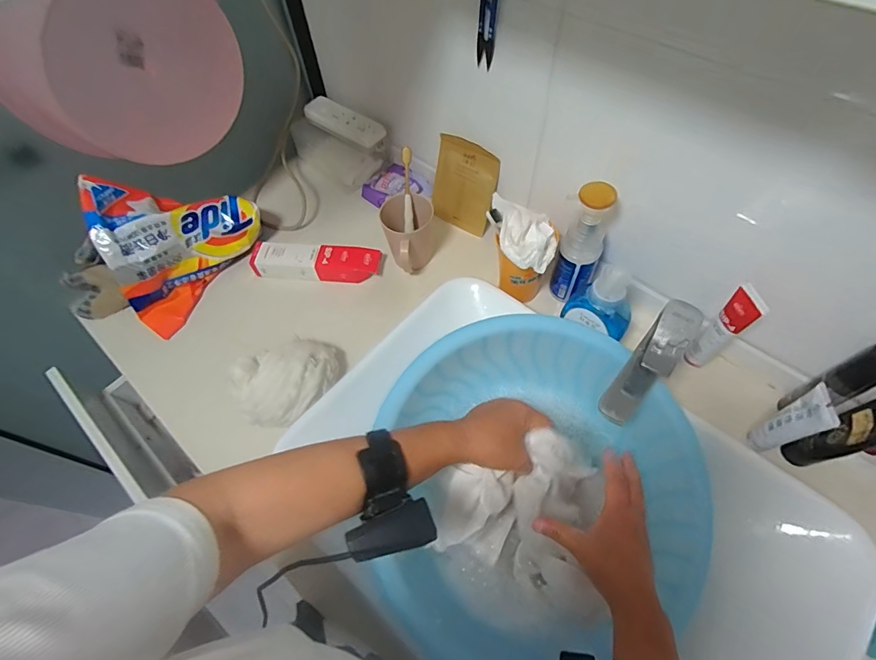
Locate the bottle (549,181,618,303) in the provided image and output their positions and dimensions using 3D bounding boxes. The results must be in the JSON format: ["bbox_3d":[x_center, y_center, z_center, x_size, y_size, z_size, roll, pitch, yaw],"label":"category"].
[{"bbox_3d":[0.199,-0.116,0.603,0.059,0.193,0.048,24,63,16],"label":"bottle"}]

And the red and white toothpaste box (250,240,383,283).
[{"bbox_3d":[-0.209,-0.112,0.734,0.218,0.049,0.055,4,60,5],"label":"red and white toothpaste box"}]

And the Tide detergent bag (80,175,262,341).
[{"bbox_3d":[-0.426,-0.149,0.695,0.139,0.168,0.244,31,65,19],"label":"Tide detergent bag"}]

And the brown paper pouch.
[{"bbox_3d":[0.044,-0.246,0.742,0.115,0.144,0.009,31,44,19],"label":"brown paper pouch"}]

